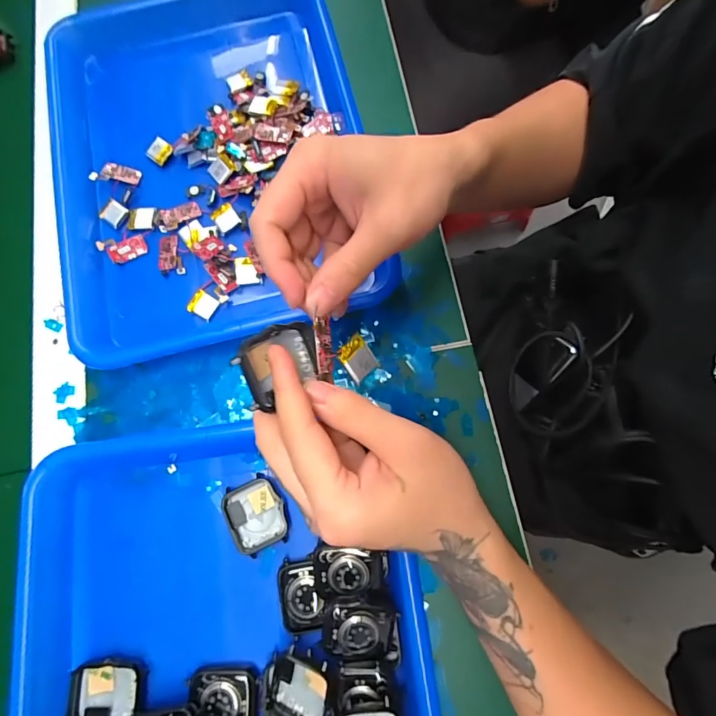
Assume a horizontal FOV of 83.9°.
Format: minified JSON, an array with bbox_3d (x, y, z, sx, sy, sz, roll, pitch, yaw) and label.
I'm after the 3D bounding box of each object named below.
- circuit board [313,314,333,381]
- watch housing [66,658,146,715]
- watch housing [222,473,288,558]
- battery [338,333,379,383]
[{"bbox_3d":[-0.018,-0.004,0.206,0.005,0.012,0.031,-3,92,32],"label":"circuit board"},{"bbox_3d":[-0.160,0.213,0.254,0.049,0.012,0.037,-1,77,1],"label":"watch housing"},{"bbox_3d":[-0.071,0.108,0.275,0.039,0.010,0.046,-27,78,-4],"label":"watch housing"},{"bbox_3d":[0.000,0.000,0.218,0.018,0.004,0.021,-44,111,-20],"label":"battery"}]

